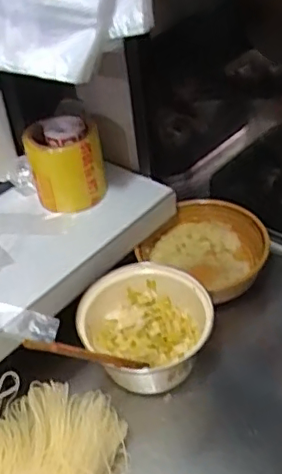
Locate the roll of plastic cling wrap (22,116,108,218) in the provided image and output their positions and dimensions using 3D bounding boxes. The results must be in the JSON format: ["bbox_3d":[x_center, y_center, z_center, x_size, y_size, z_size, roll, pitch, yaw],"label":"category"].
[{"bbox_3d":[-0.104,-0.102,0.782,0.095,0.111,0.095,-16,42,-10],"label":"roll of plastic cling wrap"}]

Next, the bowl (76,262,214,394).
[{"bbox_3d":[0.009,0.113,0.687,0.150,0.082,0.144,-4,42,3],"label":"bowl"}]

